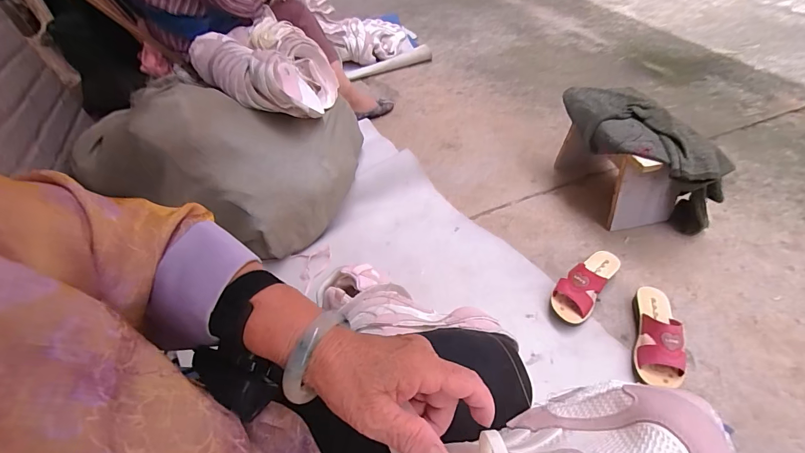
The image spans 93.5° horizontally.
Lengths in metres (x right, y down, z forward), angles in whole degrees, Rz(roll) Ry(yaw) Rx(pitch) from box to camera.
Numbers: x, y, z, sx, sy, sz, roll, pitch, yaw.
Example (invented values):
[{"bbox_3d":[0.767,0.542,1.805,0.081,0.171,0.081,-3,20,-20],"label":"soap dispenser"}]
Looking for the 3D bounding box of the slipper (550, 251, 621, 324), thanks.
[{"bbox_3d":[0.414,0.122,0.857,0.084,0.078,0.218,31,59,32],"label":"slipper"}]

